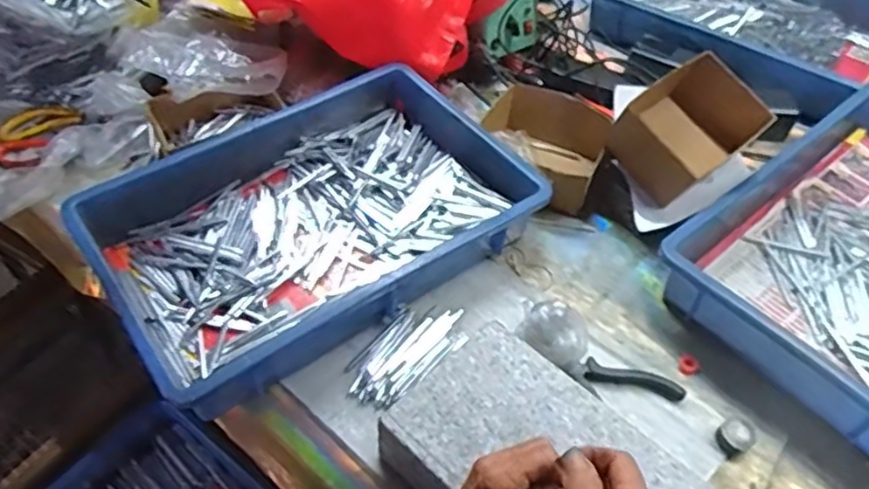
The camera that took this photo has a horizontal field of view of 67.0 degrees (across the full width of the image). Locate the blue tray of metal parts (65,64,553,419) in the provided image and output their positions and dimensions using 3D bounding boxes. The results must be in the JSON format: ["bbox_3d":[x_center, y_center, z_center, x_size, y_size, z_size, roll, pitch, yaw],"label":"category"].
[{"bbox_3d":[-0.127,-0.028,0.720,0.432,0.079,0.307,-27,54,-23],"label":"blue tray of metal parts"}]

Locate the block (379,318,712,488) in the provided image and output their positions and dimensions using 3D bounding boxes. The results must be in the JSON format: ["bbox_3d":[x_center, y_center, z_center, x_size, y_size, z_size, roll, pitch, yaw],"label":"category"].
[{"bbox_3d":[0.084,0.196,0.527,0.159,0.071,0.244,-36,58,-28],"label":"block"}]

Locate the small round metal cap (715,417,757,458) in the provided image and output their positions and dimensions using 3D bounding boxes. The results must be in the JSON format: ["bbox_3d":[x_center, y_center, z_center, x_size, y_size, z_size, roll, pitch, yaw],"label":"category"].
[{"bbox_3d":[0.272,0.171,0.590,0.035,0.016,0.029,-29,55,-24],"label":"small round metal cap"}]

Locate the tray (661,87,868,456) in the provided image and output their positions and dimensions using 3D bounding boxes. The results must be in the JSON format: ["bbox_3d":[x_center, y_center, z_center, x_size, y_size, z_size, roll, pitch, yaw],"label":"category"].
[{"bbox_3d":[0.486,0.004,0.701,0.458,0.076,0.283,-31,56,-25],"label":"tray"}]

